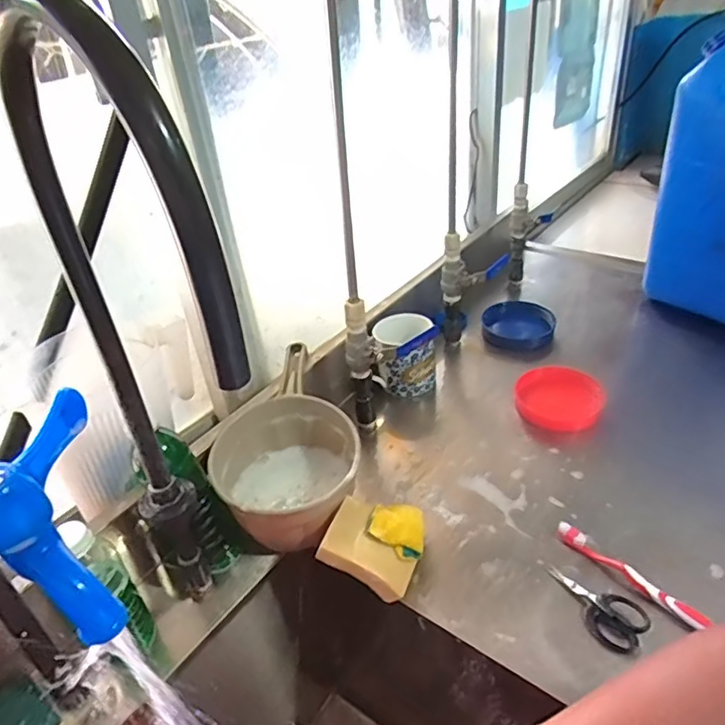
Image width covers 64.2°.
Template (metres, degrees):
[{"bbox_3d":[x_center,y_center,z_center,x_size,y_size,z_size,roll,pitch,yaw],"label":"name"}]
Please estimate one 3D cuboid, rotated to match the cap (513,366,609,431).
[{"bbox_3d":[0.285,0.054,0.840,0.119,0.042,0.119,-5,34,3],"label":"cap"}]

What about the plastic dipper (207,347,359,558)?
[{"bbox_3d":[-0.099,0.103,0.730,0.165,0.106,0.280,-11,34,-6],"label":"plastic dipper"}]

